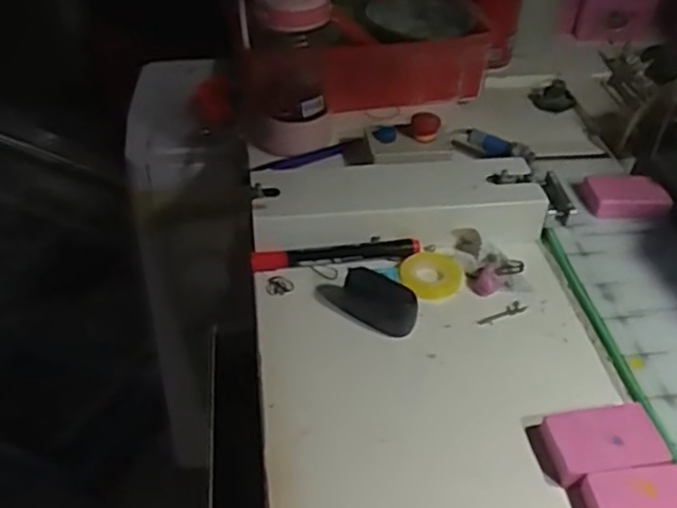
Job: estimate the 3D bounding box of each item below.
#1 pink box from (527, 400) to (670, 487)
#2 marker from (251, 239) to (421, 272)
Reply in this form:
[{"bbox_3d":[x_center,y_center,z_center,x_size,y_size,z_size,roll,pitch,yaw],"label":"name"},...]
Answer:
[{"bbox_3d":[0.168,0.123,0.445,0.075,0.016,0.048,-6,42,-6],"label":"pink box"},{"bbox_3d":[-0.002,0.000,0.586,0.142,0.012,0.012,-6,42,-6],"label":"marker"}]

